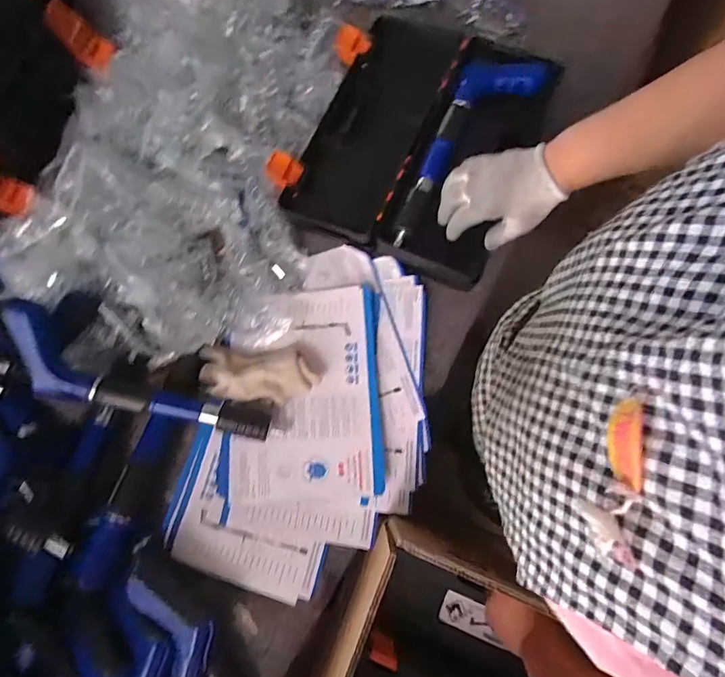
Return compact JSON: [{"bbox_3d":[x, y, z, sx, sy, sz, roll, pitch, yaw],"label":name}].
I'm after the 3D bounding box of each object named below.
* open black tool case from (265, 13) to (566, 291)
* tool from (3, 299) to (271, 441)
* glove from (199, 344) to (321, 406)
[{"bbox_3d":[0.068,-0.281,0.610,0.305,0.050,0.340,24,80,5],"label":"open black tool case"},{"bbox_3d":[-0.258,0.056,0.517,0.305,0.037,0.083,22,79,-8],"label":"tool"},{"bbox_3d":[-0.129,0.041,0.554,0.146,0.036,0.071,4,79,1],"label":"glove"}]

